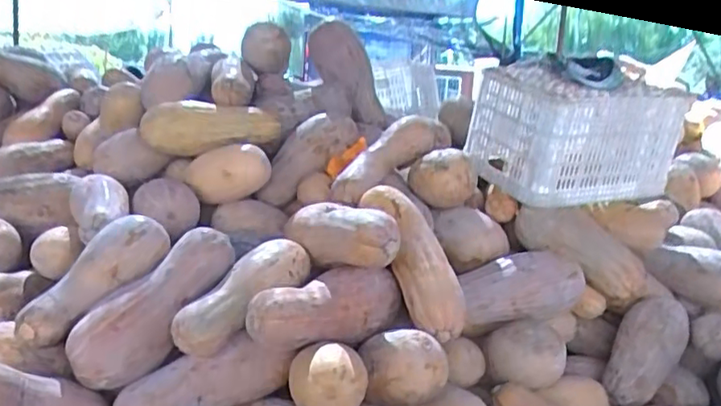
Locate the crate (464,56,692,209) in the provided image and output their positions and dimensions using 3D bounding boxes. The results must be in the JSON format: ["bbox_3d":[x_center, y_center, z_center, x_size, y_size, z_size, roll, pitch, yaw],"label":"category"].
[{"bbox_3d":[0.622,-0.208,1.840,0.543,0.347,0.363,-2,12,-30],"label":"crate"}]

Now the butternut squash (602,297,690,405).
[{"bbox_3d":[0.734,0.394,1.605,0.129,0.120,0.320,17,57,47],"label":"butternut squash"}]

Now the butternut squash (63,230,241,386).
[{"bbox_3d":[-0.400,0.202,1.223,0.106,0.126,0.378,11,46,35],"label":"butternut squash"}]

